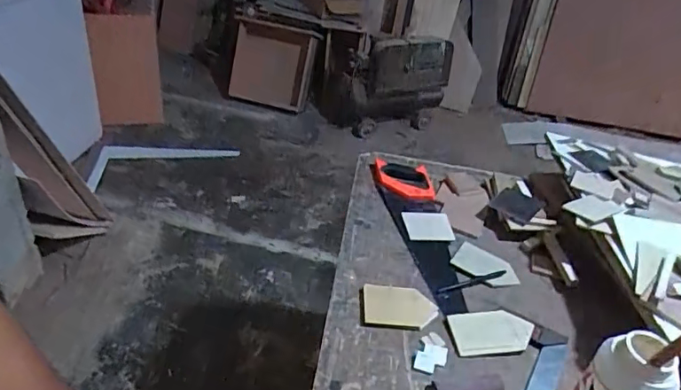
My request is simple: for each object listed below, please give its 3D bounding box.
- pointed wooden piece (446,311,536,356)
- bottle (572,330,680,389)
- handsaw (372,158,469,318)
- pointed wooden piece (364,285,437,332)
[{"bbox_3d":[0.249,0.226,0.847,0.136,0.012,0.081,-2,37,-12],"label":"pointed wooden piece"},{"bbox_3d":[0.377,0.261,0.689,0.099,0.165,0.078,33,44,31],"label":"bottle"},{"bbox_3d":[0.164,0.052,1.062,0.124,0.028,0.448,-1,37,-11],"label":"handsaw"},{"bbox_3d":[0.100,0.189,0.871,0.121,0.013,0.080,7,36,0],"label":"pointed wooden piece"}]

